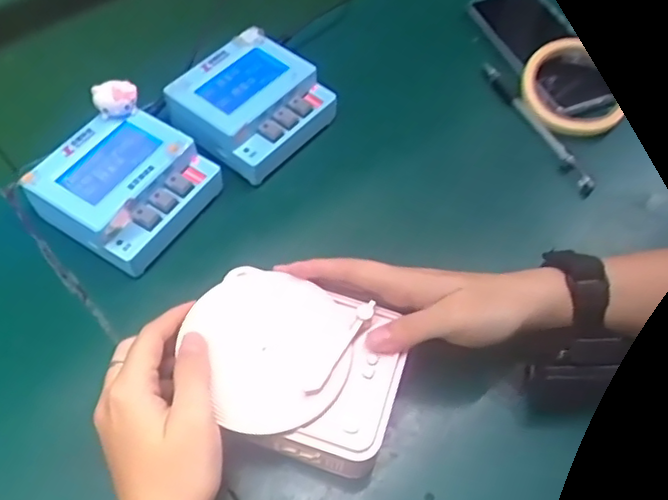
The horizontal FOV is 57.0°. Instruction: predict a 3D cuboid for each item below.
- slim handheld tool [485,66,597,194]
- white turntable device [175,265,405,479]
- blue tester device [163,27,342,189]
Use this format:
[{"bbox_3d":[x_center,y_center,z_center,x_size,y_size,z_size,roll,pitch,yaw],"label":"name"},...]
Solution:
[{"bbox_3d":[0.176,-0.109,0.532,0.016,0.012,0.152,-22,60,-15],"label":"slim handheld tool"},{"bbox_3d":[-0.026,0.072,0.376,0.125,0.042,0.099,18,58,10],"label":"white turntable device"},{"bbox_3d":[-0.069,-0.119,0.499,0.098,0.043,0.106,40,64,22],"label":"blue tester device"}]

